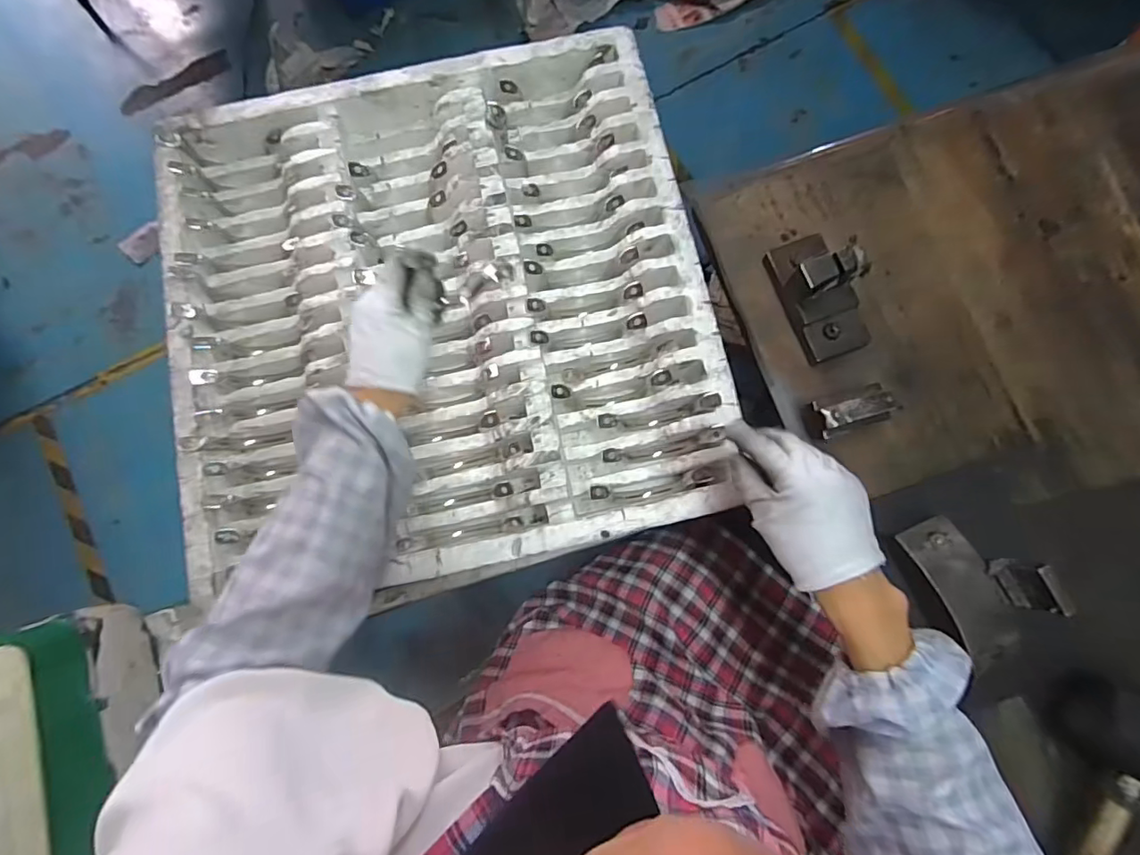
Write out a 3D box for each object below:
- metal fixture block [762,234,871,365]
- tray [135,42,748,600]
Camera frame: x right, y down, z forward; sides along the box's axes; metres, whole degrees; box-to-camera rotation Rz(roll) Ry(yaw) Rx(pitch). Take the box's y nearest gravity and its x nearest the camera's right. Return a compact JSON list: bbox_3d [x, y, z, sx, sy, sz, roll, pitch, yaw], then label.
[{"bbox_3d":[0.262,-0.141,0.547,0.062,0.074,0.130,-21,80,-3],"label":"metal fixture block"},{"bbox_3d":[-0.134,-0.123,0.565,0.530,0.067,0.535,-12,80,-1],"label":"tray"}]

